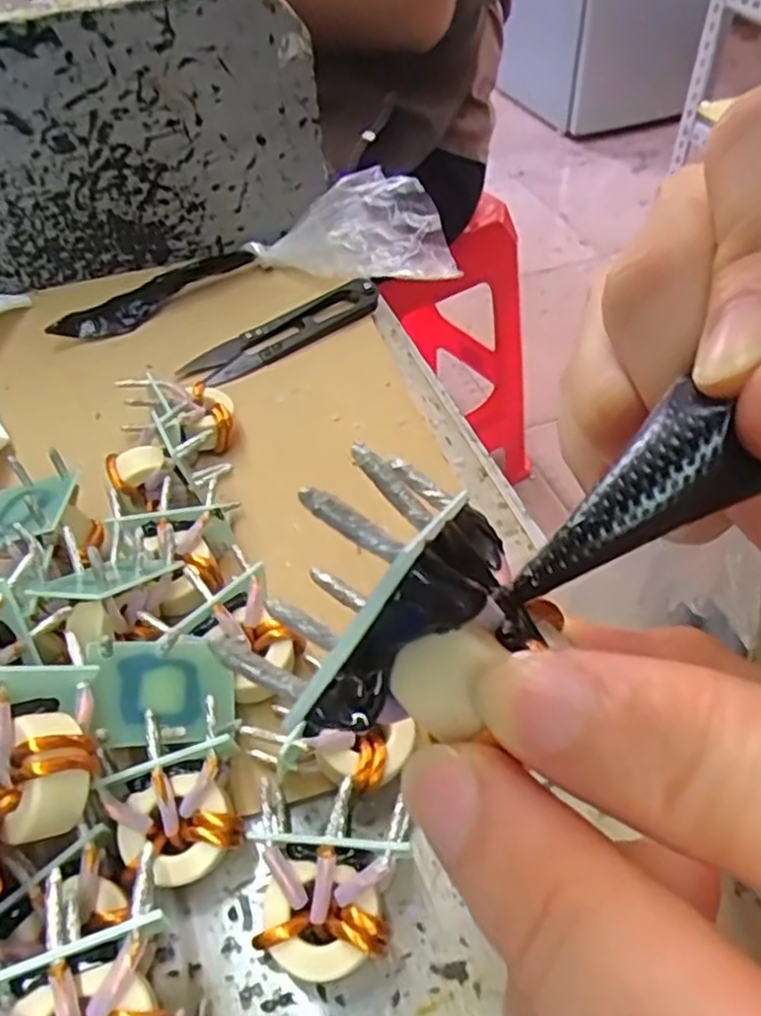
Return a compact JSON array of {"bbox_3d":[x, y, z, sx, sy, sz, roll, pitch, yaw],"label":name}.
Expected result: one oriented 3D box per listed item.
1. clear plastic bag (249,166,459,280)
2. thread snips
[{"bbox_3d":[-0.015,-0.127,0.357,0.079,0.045,0.077,-17,49,-12],"label":"clear plastic bag"},{"bbox_3d":[-0.045,-0.084,0.344,0.099,0.012,0.022,-29,52,-22],"label":"thread snips"}]

